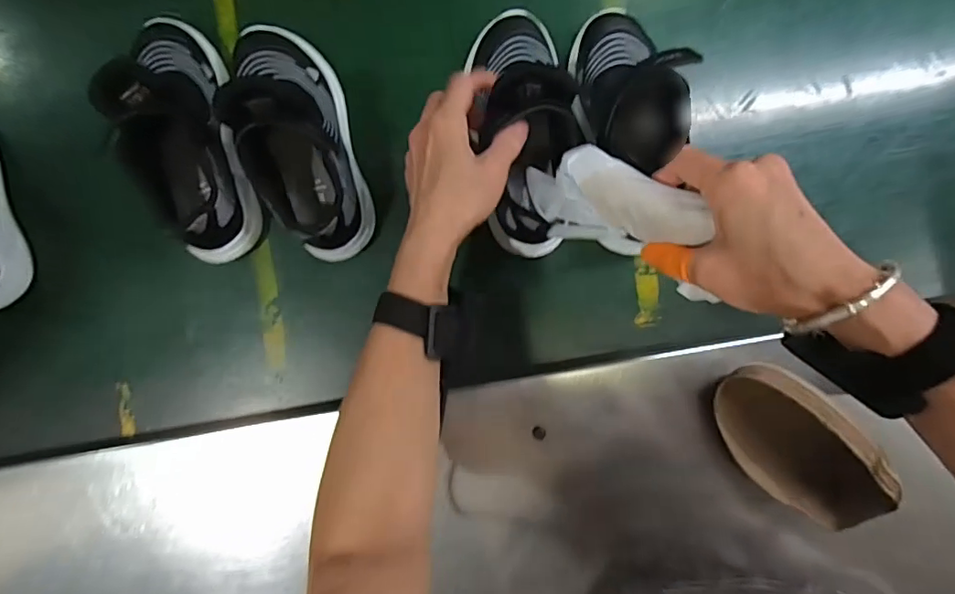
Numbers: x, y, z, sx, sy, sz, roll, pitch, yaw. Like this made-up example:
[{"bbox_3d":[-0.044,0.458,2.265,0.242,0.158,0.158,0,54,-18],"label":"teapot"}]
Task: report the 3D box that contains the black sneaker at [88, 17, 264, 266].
[{"bbox_3d":[-0.235,-0.131,0.426,0.071,0.107,0.197,-7,92,0],"label":"black sneaker"}]

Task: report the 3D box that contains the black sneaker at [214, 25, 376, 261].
[{"bbox_3d":[-0.144,-0.131,0.429,0.069,0.102,0.199,-17,92,0],"label":"black sneaker"}]

